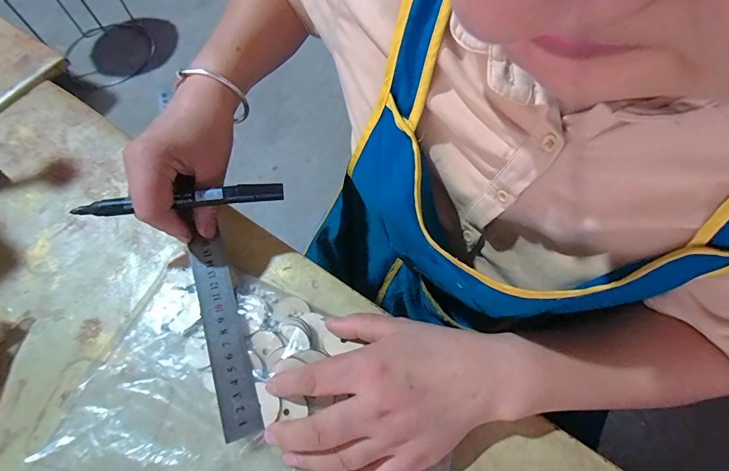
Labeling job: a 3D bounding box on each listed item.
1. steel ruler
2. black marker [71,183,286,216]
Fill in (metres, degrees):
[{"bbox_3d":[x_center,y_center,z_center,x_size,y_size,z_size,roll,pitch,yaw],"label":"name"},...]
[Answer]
[{"bbox_3d":[-0.115,0.076,0.303,0.027,0.005,0.161,-14,71,-19],"label":"steel ruler"},{"bbox_3d":[-0.145,-0.029,0.300,0.155,0.010,0.014,-8,66,-10],"label":"black marker"}]

